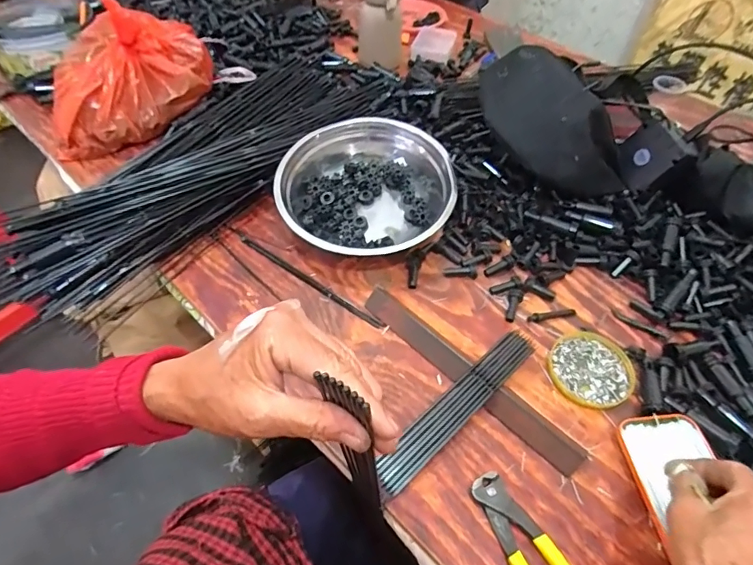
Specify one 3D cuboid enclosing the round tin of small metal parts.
[{"bbox_3d":[0.229,0.091,0.487,0.088,0.008,0.082,0,52,0],"label":"round tin of small metal parts"}]

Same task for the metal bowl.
[{"bbox_3d":[-0.014,-0.114,0.588,0.206,0.087,0.208,0,52,0],"label":"metal bowl"}]

